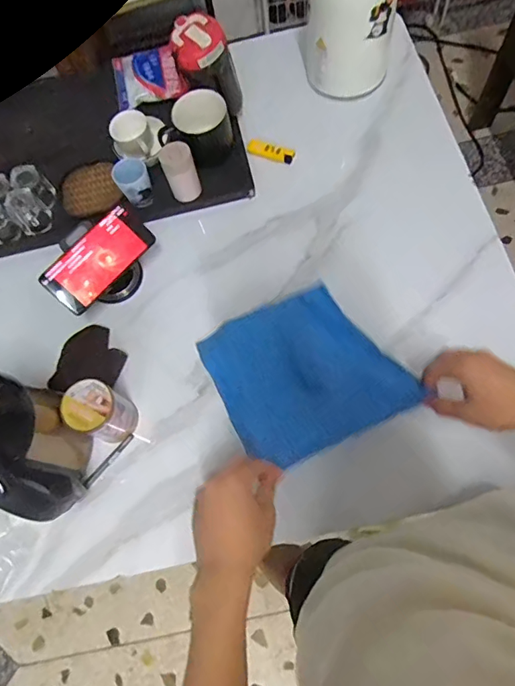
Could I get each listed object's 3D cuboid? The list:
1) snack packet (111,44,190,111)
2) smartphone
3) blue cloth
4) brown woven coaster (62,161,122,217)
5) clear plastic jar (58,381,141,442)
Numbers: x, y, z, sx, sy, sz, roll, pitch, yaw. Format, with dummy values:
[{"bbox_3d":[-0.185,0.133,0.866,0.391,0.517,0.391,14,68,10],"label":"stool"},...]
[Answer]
[{"bbox_3d":[-0.197,-0.489,0.869,0.122,0.025,0.128,-14,70,1],"label":"snack packet"},{"bbox_3d":[-0.231,-0.124,0.695,0.077,0.010,0.165,45,81,-12],"label":"smartphone"},{"bbox_3d":[0.054,0.030,0.604,0.209,0.061,0.217,-25,67,-8],"label":"blue cloth"},{"bbox_3d":[-0.290,-0.266,0.821,0.096,0.010,0.101,-24,71,-3],"label":"brown woven coaster"},{"bbox_3d":[-0.212,0.094,0.647,0.069,0.099,0.068,-2,71,5],"label":"clear plastic jar"}]

